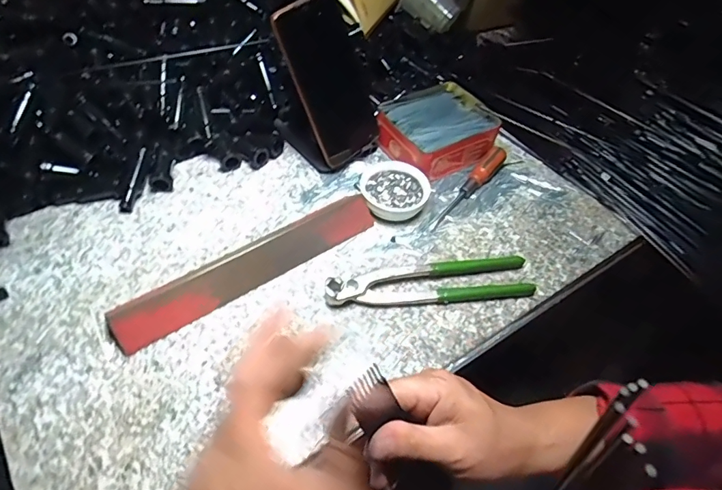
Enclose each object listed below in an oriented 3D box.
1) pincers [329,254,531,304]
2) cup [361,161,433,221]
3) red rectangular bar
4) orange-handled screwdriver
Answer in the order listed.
[{"bbox_3d":[0.066,0.033,0.454,0.198,0.015,0.048,-4,52,-8],"label":"pincers"},{"bbox_3d":[0.034,-0.057,0.517,0.074,0.026,0.066,20,53,10],"label":"cup"},{"bbox_3d":[-0.097,0.017,0.445,0.259,0.027,0.030,-30,60,-25],"label":"red rectangular bar"},{"bbox_3d":[0.121,-0.065,0.531,0.022,0.029,0.135,32,56,19],"label":"orange-handled screwdriver"}]

